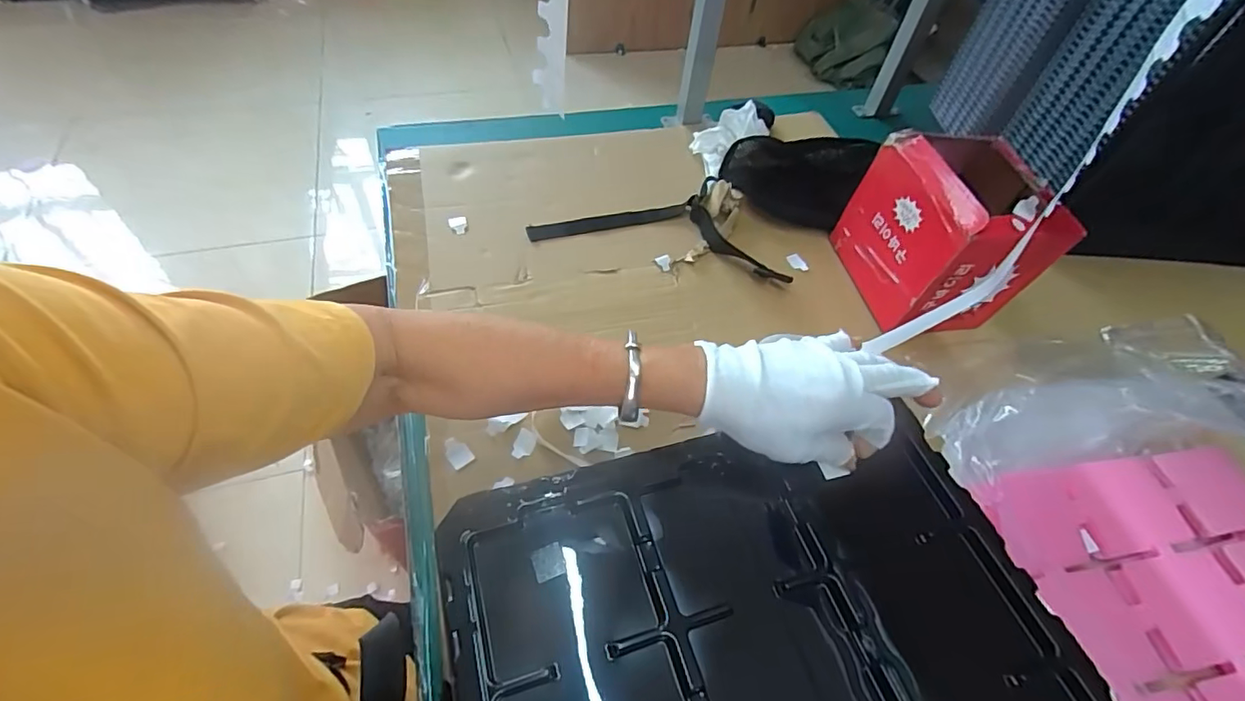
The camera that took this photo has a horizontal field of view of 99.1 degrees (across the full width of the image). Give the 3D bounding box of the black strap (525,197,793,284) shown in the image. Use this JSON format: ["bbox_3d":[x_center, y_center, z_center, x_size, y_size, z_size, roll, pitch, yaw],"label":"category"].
[{"bbox_3d":[0.046,-0.144,0.628,0.295,0.023,0.104,10,52,4],"label":"black strap"}]

